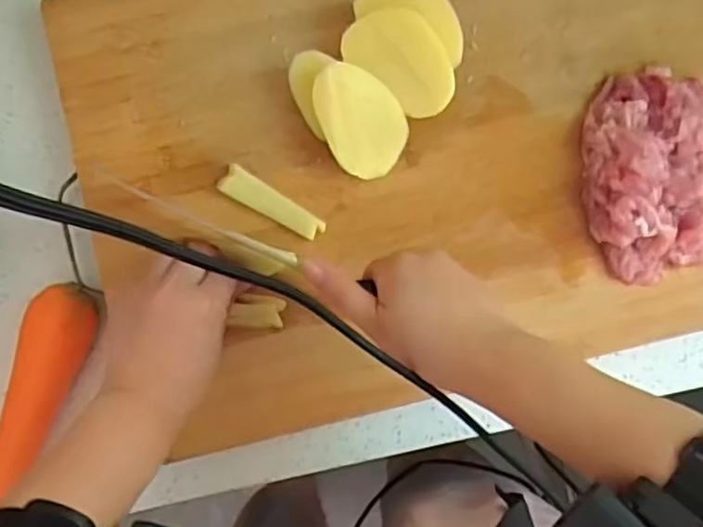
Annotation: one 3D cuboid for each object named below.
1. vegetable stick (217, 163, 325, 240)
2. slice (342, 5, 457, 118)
[{"bbox_3d":[-0.059,-0.043,0.503,0.081,0.008,0.021,32,86,-1],"label":"vegetable stick"},{"bbox_3d":[0.039,-0.149,0.493,0.086,0.004,0.056,38,99,-8],"label":"slice"}]

